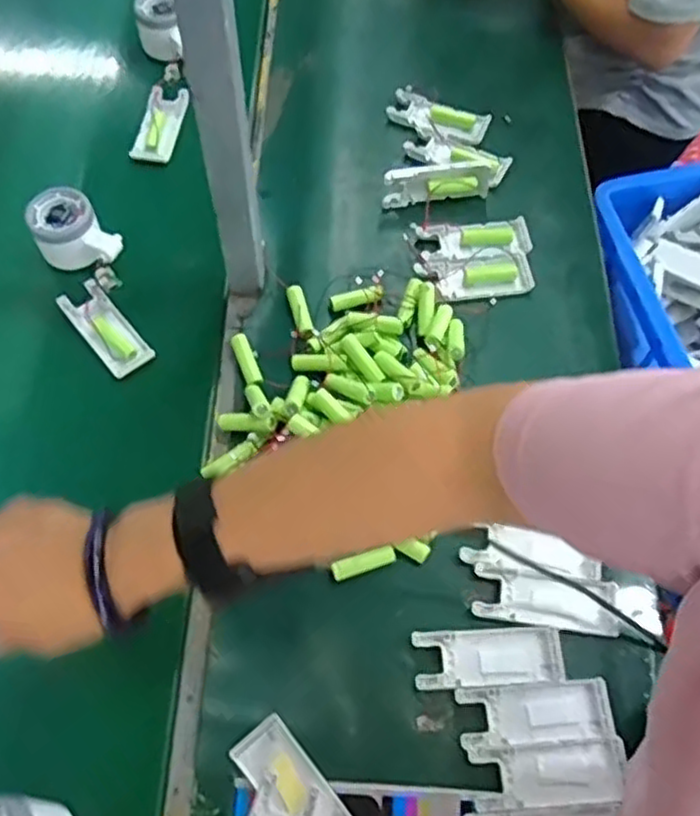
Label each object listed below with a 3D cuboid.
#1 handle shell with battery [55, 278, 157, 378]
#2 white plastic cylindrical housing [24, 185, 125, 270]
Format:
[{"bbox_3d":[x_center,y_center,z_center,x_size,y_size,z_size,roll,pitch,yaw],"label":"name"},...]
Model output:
[{"bbox_3d":[-0.221,-0.072,0.656,0.039,0.018,0.098,-36,69,-19],"label":"handle shell with battery"},{"bbox_3d":[-0.256,-0.159,0.672,0.061,0.049,0.079,-37,70,-19],"label":"white plastic cylindrical housing"}]

